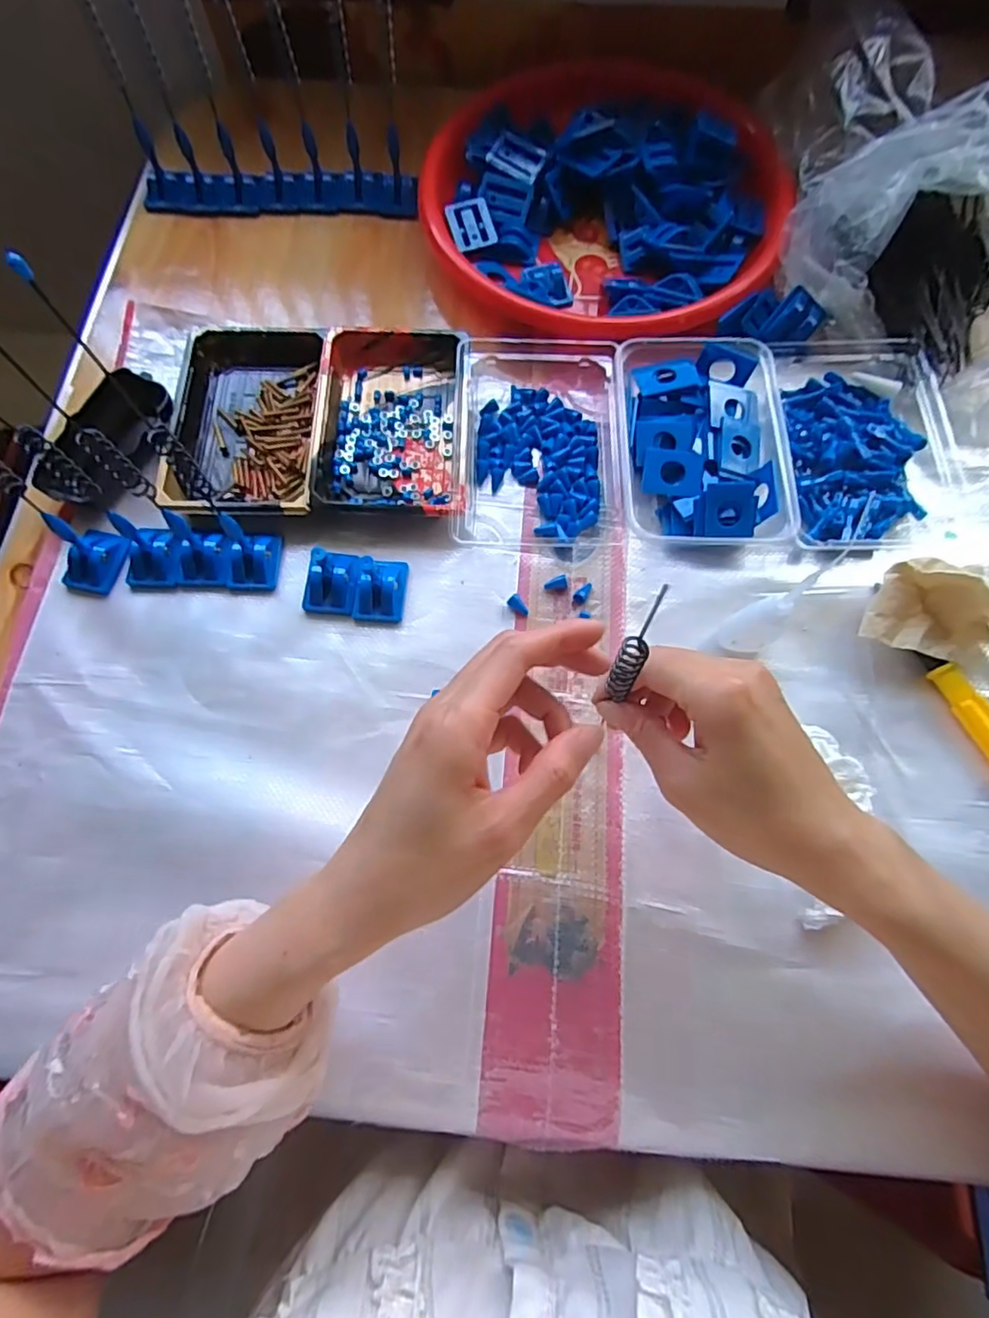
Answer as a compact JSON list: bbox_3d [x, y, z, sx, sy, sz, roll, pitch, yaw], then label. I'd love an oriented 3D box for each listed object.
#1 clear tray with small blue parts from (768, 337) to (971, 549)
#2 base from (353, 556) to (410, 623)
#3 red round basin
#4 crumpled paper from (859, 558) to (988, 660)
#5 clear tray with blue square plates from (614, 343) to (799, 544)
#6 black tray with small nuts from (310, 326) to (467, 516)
[{"bbox_3d":[0.271,-0.164,0.442,0.123,0.031,0.179,-1,71,0],"label":"clear tray with small blue parts"},{"bbox_3d":[-0.077,-0.050,0.408,0.032,0.025,0.043,7,71,3],"label":"base"},{"bbox_3d":[0.091,-0.385,0.504,0.286,0.057,0.273,0,71,0],"label":"red round basin"},{"bbox_3d":[0.281,-0.034,0.382,0.097,0.056,0.062,-13,72,-4],"label":"crumpled paper"},{"bbox_3d":[0.145,-0.156,0.435,0.109,0.034,0.157,-1,71,0],"label":"clear tray with blue square plates"},{"bbox_3d":[-0.074,-0.180,0.451,0.104,0.025,0.166,1,71,1],"label":"black tray with small nuts"}]

